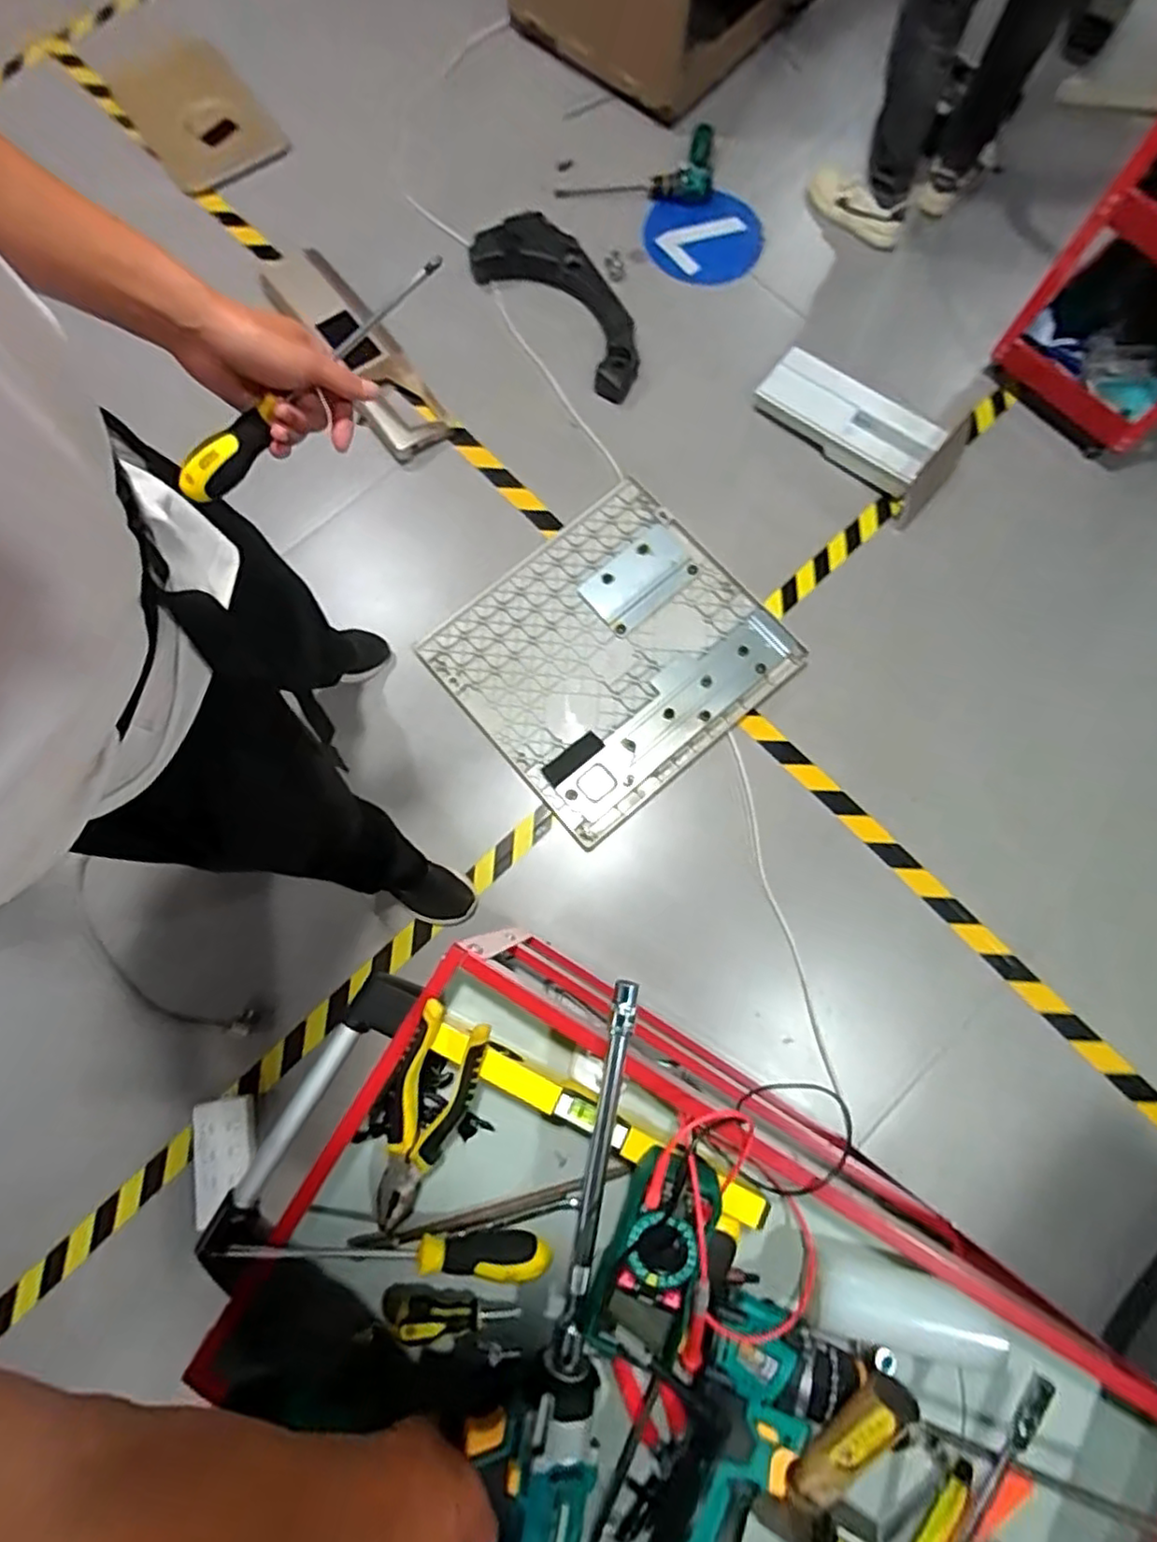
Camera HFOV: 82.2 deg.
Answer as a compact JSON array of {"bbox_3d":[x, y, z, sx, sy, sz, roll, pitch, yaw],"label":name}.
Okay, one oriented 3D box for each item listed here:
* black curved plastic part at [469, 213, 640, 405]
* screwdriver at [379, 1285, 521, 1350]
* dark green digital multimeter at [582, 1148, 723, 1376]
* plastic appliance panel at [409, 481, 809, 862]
[{"bbox_3d":[-0.018,-1.094,1.526,0.210,0.076,0.517,-44,80,-9],"label":"black curved plastic part"},{"bbox_3d":[-0.103,0.431,0.519,0.103,0.025,0.029,8,77,2],"label":"screwdriver"},{"bbox_3d":[0.055,0.350,0.481,0.070,0.050,0.142,17,78,4],"label":"dark green digital multimeter"},{"bbox_3d":[0.066,-0.237,1.357,0.595,0.041,0.553,-40,80,-8],"label":"plastic appliance panel"}]

